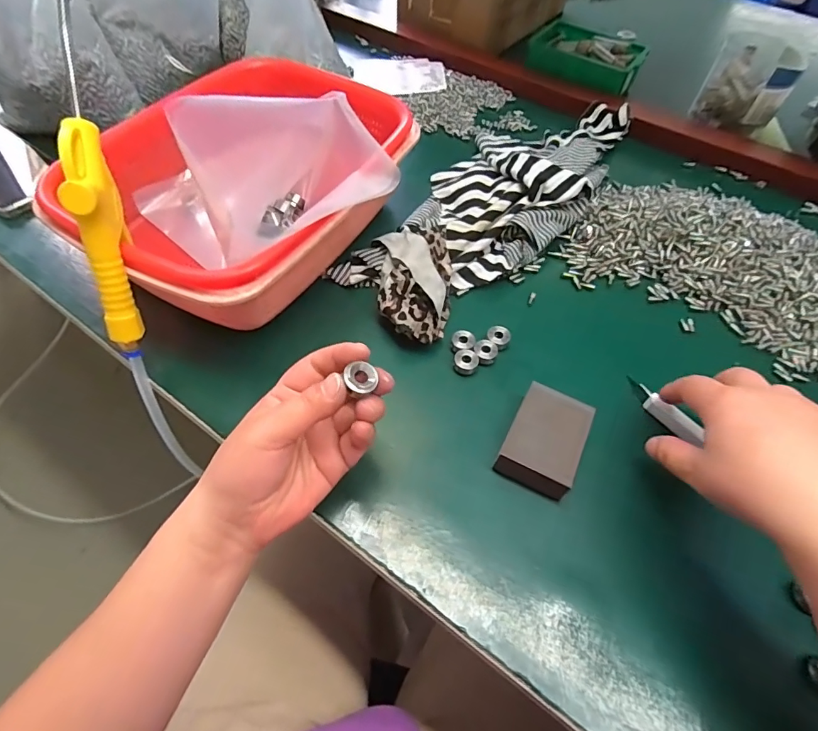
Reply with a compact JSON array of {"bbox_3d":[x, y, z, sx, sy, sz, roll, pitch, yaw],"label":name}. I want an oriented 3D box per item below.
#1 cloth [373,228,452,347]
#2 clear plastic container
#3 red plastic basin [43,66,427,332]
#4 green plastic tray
[{"bbox_3d":[0.005,-0.075,0.402,0.063,0.034,0.127,-1,56,-4],"label":"cloth"},{"bbox_3d":[0.434,-0.360,0.588,0.097,0.083,0.099,31,60,17],"label":"clear plastic container"},{"bbox_3d":[-0.143,-0.164,0.430,0.267,0.085,0.304,31,60,17],"label":"red plastic basin"},{"bbox_3d":[0.249,-0.438,0.641,0.153,0.041,0.090,21,58,11],"label":"green plastic tray"}]

